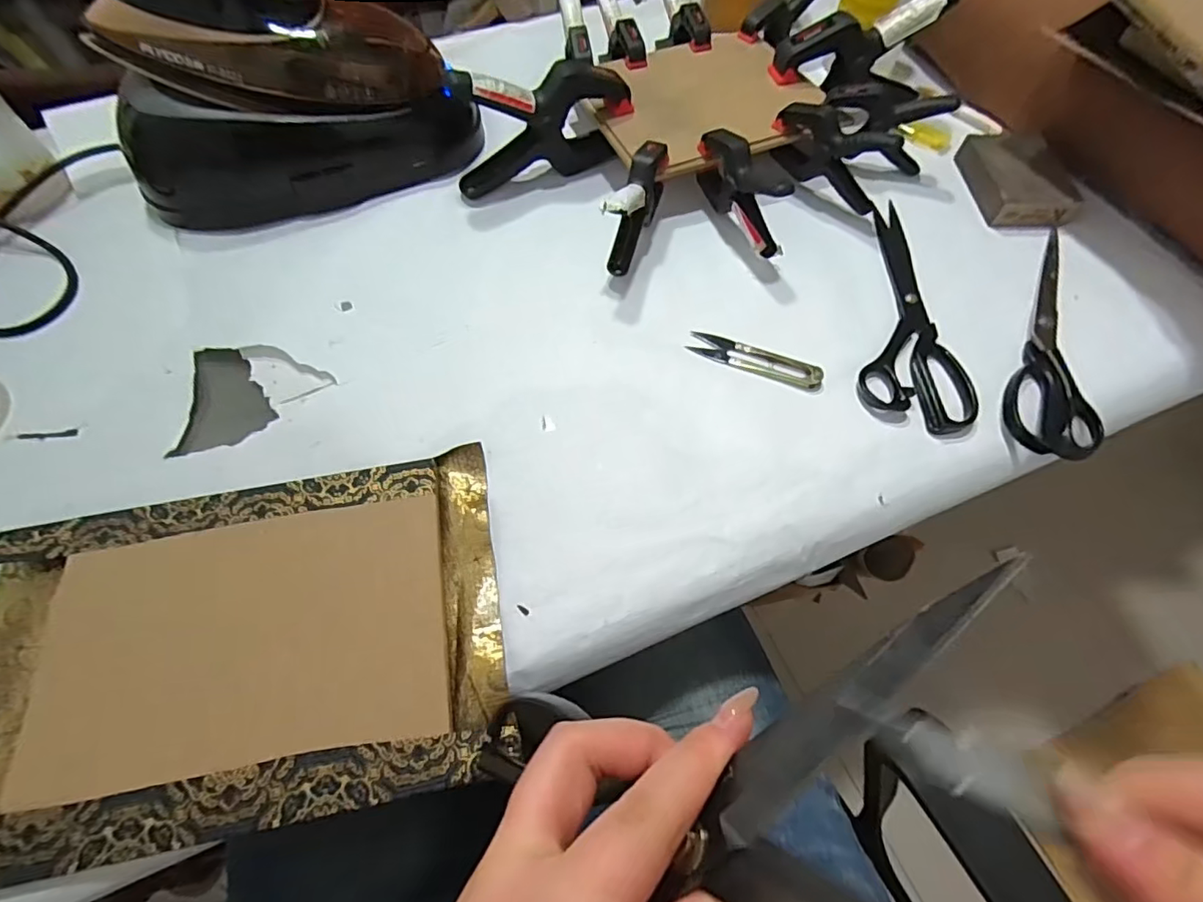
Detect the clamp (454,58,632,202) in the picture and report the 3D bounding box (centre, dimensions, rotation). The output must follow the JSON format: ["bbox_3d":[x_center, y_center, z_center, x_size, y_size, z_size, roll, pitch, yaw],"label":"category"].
[{"bbox_3d":[-0.053,-0.293,0.490,0.163,0.092,0.040,-16,63,-9],"label":"clamp"}]

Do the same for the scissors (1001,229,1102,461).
[{"bbox_3d":[0.359,-0.087,0.430,0.066,0.010,0.220,24,64,12],"label":"scissors"}]

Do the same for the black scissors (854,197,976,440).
[{"bbox_3d":[0.248,-0.119,0.447,0.079,0.008,0.232,10,62,5],"label":"black scissors"}]

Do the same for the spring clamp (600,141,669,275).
[{"bbox_3d":[0.029,-0.200,0.450,0.020,0.073,0.103,19,64,10],"label":"spring clamp"}]

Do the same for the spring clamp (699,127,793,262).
[{"bbox_3d":[0.115,-0.214,0.463,0.022,0.068,0.102,-26,65,-13],"label":"spring clamp"}]

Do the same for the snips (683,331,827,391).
[{"bbox_3d":[0.118,-0.071,0.424,0.100,0.006,0.024,22,64,11],"label":"snips"}]

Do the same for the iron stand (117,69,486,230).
[{"bbox_3d":[-0.257,-0.287,0.487,0.293,0.088,0.106,-14,63,-7],"label":"iron stand"}]

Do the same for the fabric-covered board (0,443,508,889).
[{"bbox_3d":[-0.208,0.111,0.324,0.293,0.017,0.191,-10,63,-6],"label":"fabric-covered board"}]

